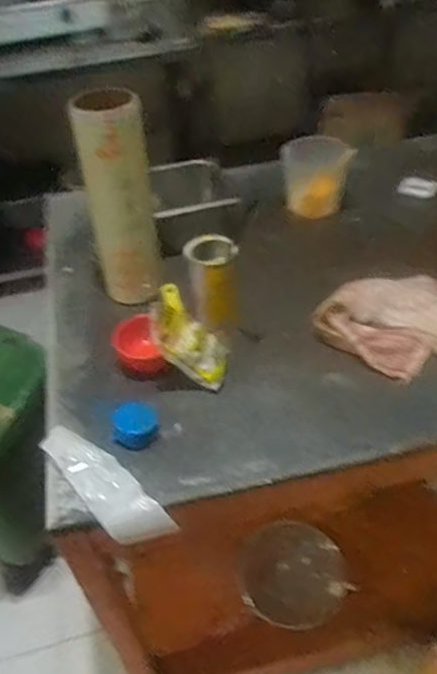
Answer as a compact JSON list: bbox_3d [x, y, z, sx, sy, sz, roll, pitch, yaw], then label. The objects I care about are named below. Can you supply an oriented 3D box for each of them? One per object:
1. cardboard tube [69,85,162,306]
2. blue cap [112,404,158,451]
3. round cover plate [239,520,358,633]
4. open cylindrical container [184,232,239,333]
[{"bbox_3d":[-0.142,-0.193,0.844,0.103,0.320,0.091,-11,44,-6],"label":"cardboard tube"},{"bbox_3d":[-0.107,0.114,0.738,0.053,0.028,0.055,-3,43,3],"label":"blue cap"},{"bbox_3d":[0.165,0.531,1.260,0.233,0.014,0.221,0,88,2],"label":"round cover plate"},{"bbox_3d":[-0.006,-0.076,0.820,0.066,0.131,0.070,-3,43,3],"label":"open cylindrical container"}]

